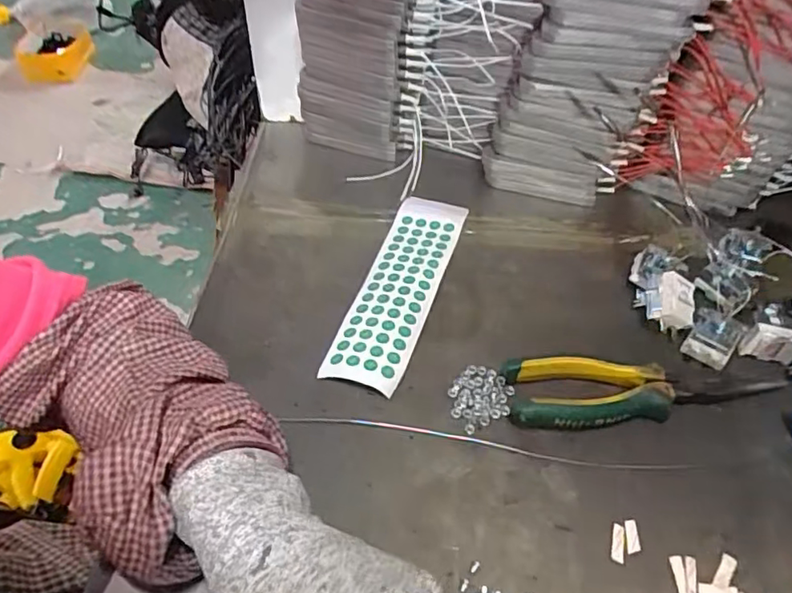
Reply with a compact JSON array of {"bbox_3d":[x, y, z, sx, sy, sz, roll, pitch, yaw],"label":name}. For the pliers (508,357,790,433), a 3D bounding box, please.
[{"bbox_3d":[0.171,0.067,0.383,0.187,0.023,0.045,1,47,-1],"label":"pliers"}]

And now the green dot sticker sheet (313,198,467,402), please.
[{"bbox_3d":[0.006,-0.014,0.462,0.061,0.010,0.216,14,48,11],"label":"green dot sticker sheet"}]

